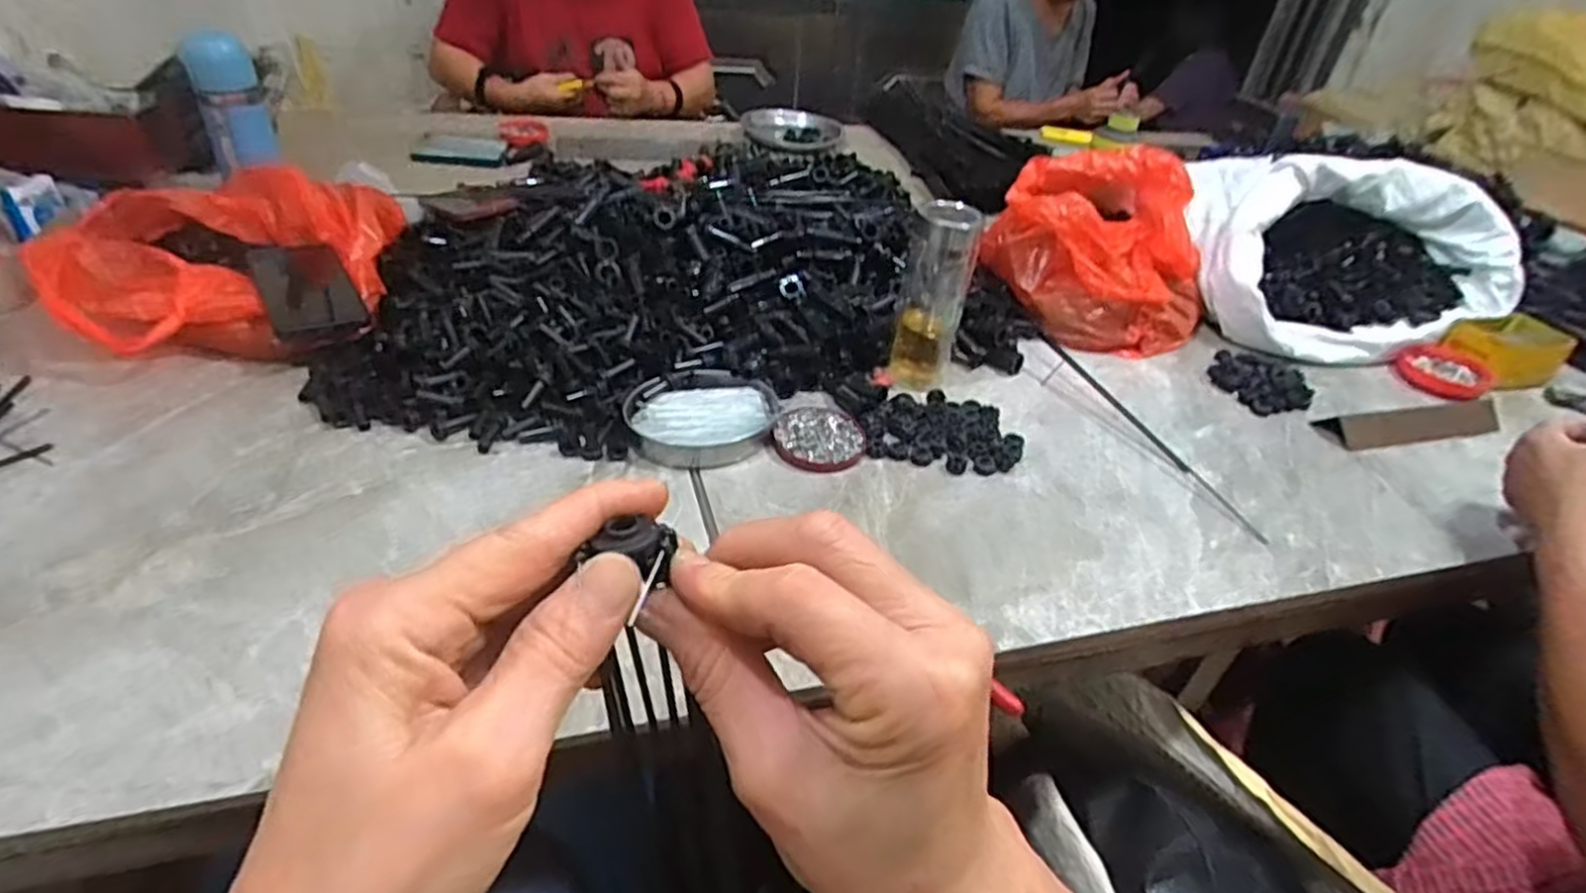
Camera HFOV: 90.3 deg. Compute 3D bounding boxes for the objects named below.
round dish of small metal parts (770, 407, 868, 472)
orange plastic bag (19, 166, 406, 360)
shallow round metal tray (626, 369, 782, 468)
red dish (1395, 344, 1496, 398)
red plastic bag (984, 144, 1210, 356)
[{"bbox_3d":[0.022,-0.009,0.705,0.079,0.010,0.078,5,37,-4],"label":"round dish of small metal parts"},{"bbox_3d":[-0.526,-0.182,0.759,0.268,0.098,0.265,-11,41,-22],"label":"orange plastic bag"},{"bbox_3d":[-0.077,-0.028,0.697,0.135,0.030,0.093,-7,40,-18],"label":"shallow round metal tray"},{"bbox_3d":[0.753,-0.086,0.906,0.086,0.028,0.085,5,37,-4],"label":"red dish"},{"bbox_3d":[0.376,-0.241,0.945,0.248,0.160,0.255,22,39,18],"label":"red plastic bag"}]

